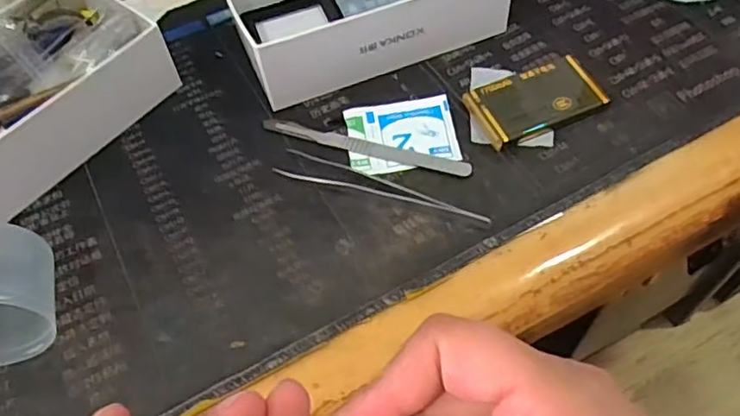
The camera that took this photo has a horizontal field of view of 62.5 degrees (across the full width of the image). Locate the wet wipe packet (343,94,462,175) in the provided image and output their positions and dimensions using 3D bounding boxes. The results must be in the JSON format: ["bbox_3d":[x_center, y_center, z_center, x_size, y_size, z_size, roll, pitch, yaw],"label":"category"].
[{"bbox_3d":[0.020,-0.046,0.377,0.066,0.004,0.051,-9,57,-2],"label":"wet wipe packet"}]

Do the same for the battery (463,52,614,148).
[{"bbox_3d":[0.103,-0.068,0.384,0.080,0.008,0.045,-20,58,-10],"label":"battery"}]

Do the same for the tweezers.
[{"bbox_3d":[0.007,-0.014,0.355,0.128,0.006,0.019,17,60,13],"label":"tweezers"}]

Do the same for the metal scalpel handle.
[{"bbox_3d":[-0.004,-0.038,0.373,0.132,0.005,0.009,15,59,13],"label":"metal scalpel handle"}]

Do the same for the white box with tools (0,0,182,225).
[{"bbox_3d":[-0.214,-0.071,0.370,0.097,0.073,0.169,30,64,20],"label":"white box with tools"}]

